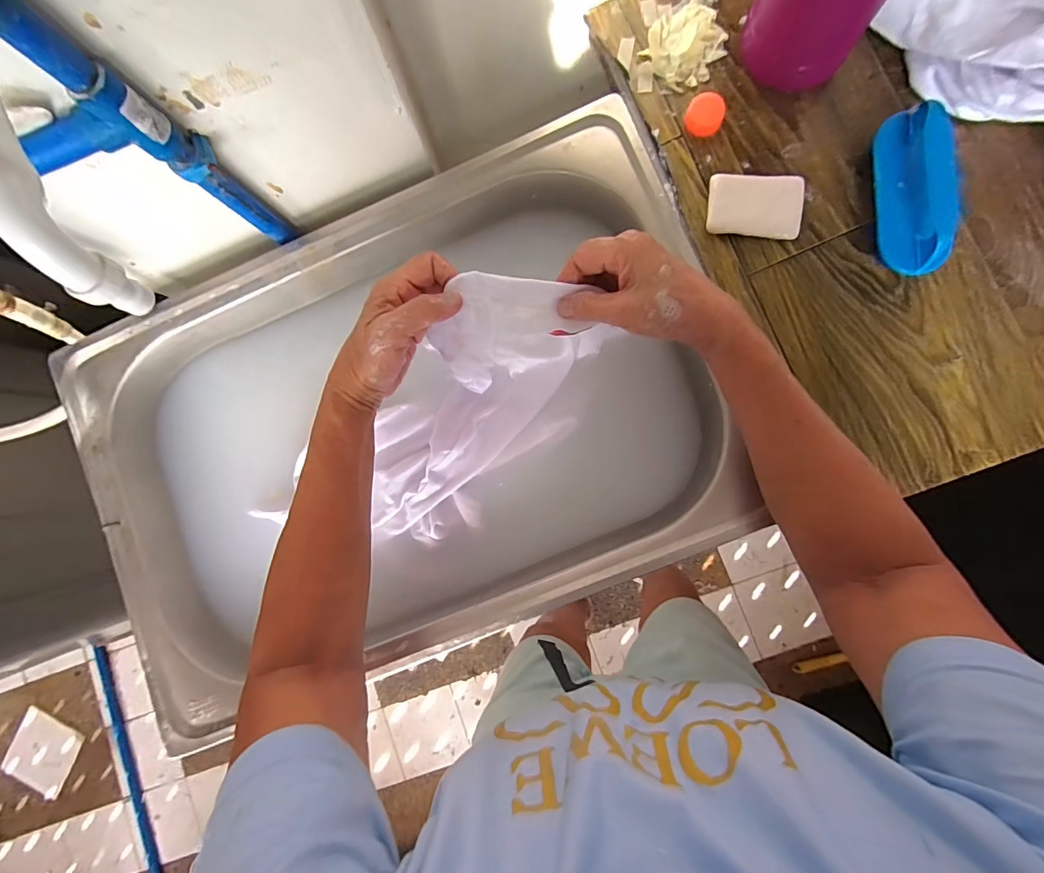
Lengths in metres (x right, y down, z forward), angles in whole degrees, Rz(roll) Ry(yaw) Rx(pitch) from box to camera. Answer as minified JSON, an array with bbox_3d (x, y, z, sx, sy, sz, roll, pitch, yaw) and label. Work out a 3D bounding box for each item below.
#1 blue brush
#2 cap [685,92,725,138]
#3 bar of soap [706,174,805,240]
[{"bbox_3d":[0.303,-0.192,0.346,0.040,0.053,0.130,-8,86,5],"label":"blue brush"},{"bbox_3d":[0.159,-0.281,0.382,0.032,0.013,0.030,0,86,5],"label":"cap"},{"bbox_3d":[0.198,-0.195,0.374,0.076,0.014,0.052,7,87,6],"label":"bar of soap"}]

